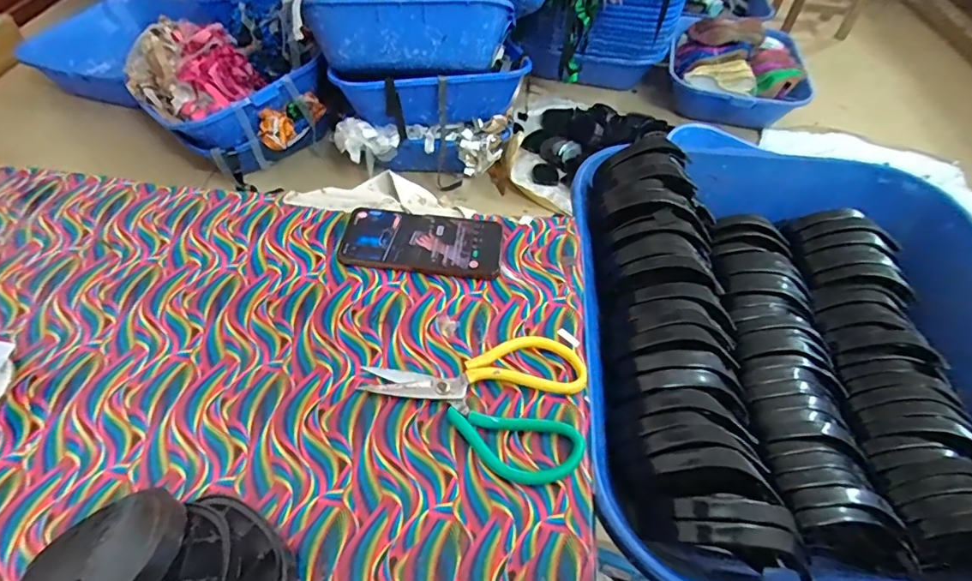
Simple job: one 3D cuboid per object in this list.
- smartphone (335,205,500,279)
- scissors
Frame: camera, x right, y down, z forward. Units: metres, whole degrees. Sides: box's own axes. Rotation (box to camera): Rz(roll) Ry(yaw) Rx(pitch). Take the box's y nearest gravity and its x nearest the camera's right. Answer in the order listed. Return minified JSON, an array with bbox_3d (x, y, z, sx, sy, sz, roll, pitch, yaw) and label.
[{"bbox_3d":[-0.066,-0.052,0.513,0.160,0.012,0.082,3,52,1],"label":"smartphone"},{"bbox_3d":[0.000,0.076,0.415,0.182,0.012,0.119,22,55,15],"label":"scissors"}]

